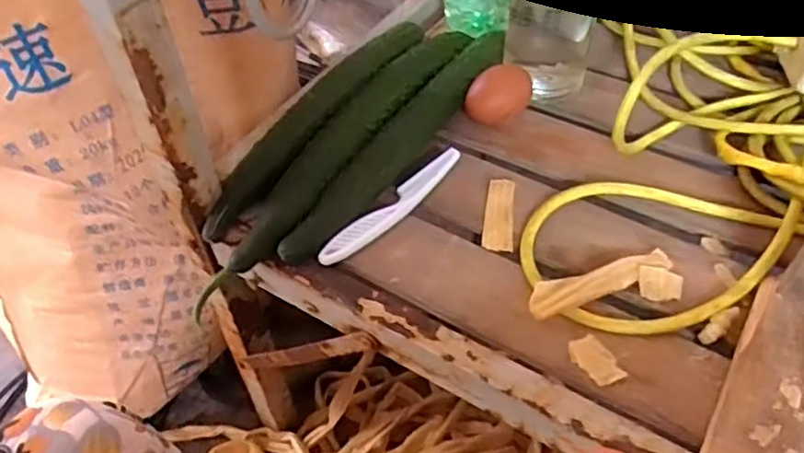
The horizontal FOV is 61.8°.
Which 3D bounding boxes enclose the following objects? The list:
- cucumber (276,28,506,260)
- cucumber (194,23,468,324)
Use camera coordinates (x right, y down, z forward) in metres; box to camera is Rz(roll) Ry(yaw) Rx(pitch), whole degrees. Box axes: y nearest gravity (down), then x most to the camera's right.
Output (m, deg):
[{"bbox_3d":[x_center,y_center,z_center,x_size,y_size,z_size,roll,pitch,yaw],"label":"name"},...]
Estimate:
[{"bbox_3d":[0.006,-0.069,0.511,0.036,0.030,0.271,24,55,22],"label":"cucumber"},{"bbox_3d":[-0.039,-0.059,0.504,0.030,0.033,0.309,25,55,23],"label":"cucumber"}]

